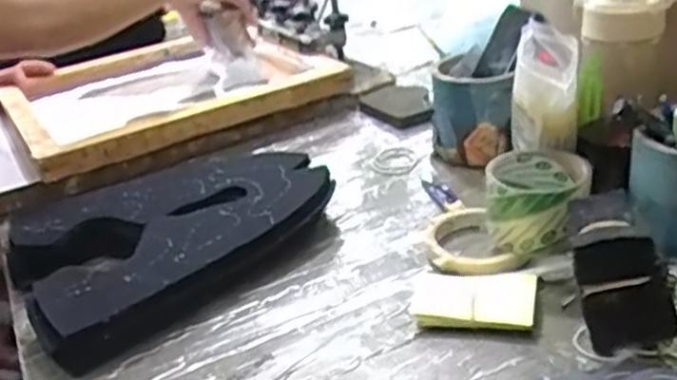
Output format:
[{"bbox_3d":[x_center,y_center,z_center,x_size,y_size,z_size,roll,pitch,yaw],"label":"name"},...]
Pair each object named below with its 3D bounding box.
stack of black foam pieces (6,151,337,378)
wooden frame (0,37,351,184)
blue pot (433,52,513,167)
[{"bbox_3d":[-0.169,0.037,0.706,0.311,0.055,0.234,-27,33,-31],"label":"stack of black foam pieces"},{"bbox_3d":[-0.261,-0.142,1.059,0.417,0.077,0.398,-22,31,-23],"label":"wooden frame"},{"bbox_3d":[0.149,-0.090,0.796,0.082,0.098,0.101,-3,27,10],"label":"blue pot"}]

